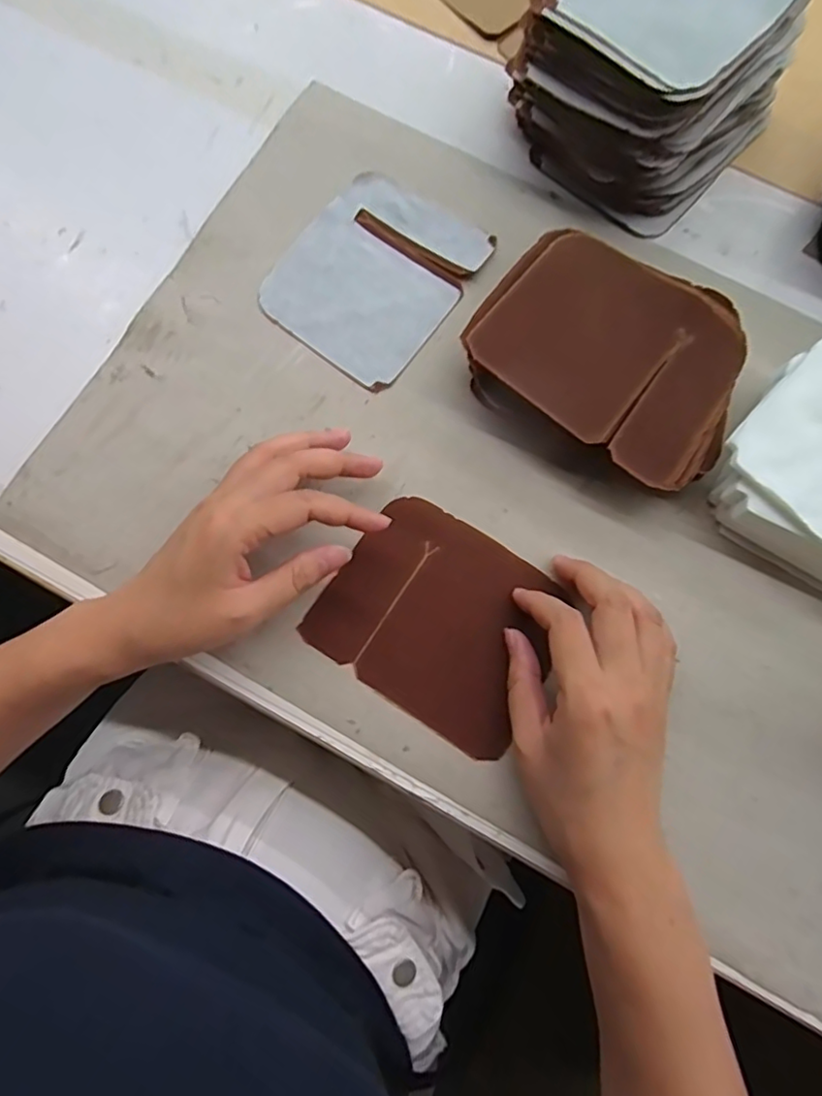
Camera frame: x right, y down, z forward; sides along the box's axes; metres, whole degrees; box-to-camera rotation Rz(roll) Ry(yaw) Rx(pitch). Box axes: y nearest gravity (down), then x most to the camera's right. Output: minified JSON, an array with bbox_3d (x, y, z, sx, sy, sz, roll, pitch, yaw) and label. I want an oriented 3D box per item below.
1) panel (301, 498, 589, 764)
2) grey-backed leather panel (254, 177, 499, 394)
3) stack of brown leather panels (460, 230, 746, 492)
[{"bbox_3d":[0.018,0.040,0.345,0.126,0.005,0.107,34,81,6],"label":"panel"},{"bbox_3d":[-0.025,-0.178,0.394,0.108,0.004,0.129,36,82,6],"label":"grey-backed leather panel"},{"bbox_3d":[0.116,-0.111,0.357,0.152,0.040,0.111,34,81,6],"label":"stack of brown leather panels"}]

